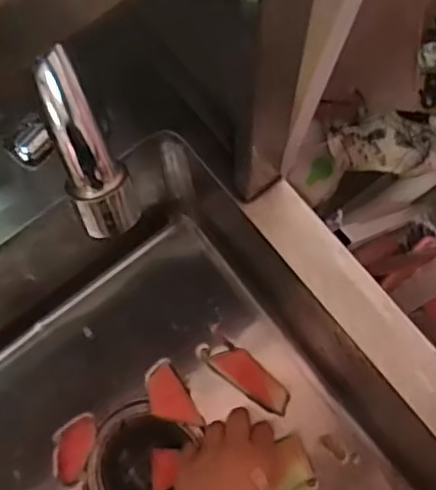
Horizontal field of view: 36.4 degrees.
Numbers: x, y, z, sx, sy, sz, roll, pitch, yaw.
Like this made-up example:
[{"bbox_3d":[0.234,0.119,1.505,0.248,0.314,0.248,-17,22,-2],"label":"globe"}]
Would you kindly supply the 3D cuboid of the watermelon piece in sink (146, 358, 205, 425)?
[{"bbox_3d":[-0.043,0.137,0.596,0.036,0.010,0.065,-27,76,-8],"label":"watermelon piece in sink"}]

